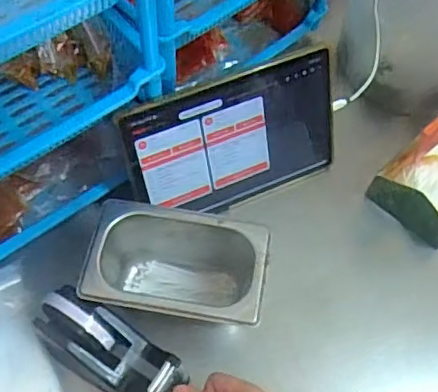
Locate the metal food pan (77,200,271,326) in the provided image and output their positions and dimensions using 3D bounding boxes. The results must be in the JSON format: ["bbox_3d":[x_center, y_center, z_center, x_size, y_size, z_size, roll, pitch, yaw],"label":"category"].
[{"bbox_3d":[-0.042,0.082,0.608,0.174,0.088,0.108,10,61,4],"label":"metal food pan"}]

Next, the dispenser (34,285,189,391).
[{"bbox_3d":[-0.104,0.152,0.560,0.155,0.065,0.062,35,65,2],"label":"dispenser"}]

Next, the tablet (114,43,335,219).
[{"bbox_3d":[0.021,-0.059,0.659,0.248,0.163,0.011,-21,37,-14],"label":"tablet"}]

